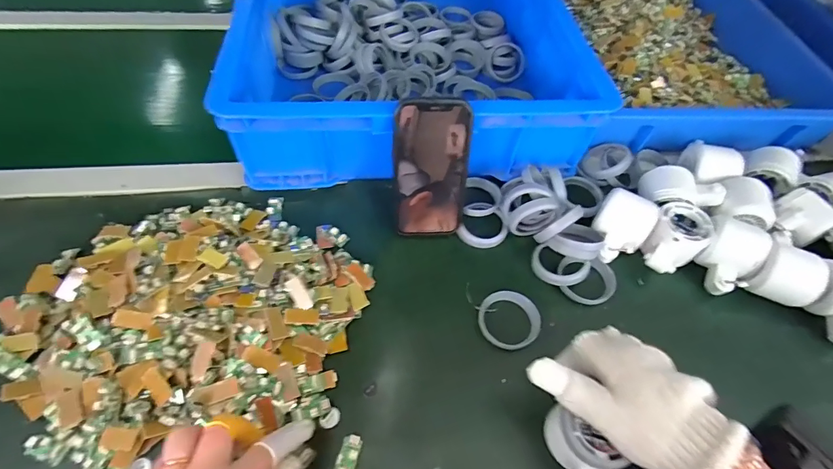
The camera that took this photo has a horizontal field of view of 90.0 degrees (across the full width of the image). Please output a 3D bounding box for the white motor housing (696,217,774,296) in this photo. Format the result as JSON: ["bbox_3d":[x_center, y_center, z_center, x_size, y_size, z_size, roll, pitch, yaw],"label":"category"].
[{"bbox_3d":[0.327,0.023,0.444,0.072,0.056,0.059,-31,63,-23],"label":"white motor housing"}]

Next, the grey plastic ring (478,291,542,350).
[{"bbox_3d":[0.092,0.084,0.413,0.057,0.012,0.060,2,56,-3],"label":"grey plastic ring"}]

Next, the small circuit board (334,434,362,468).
[{"bbox_3d":[-0.054,0.177,0.331,0.015,0.006,0.032,15,56,5],"label":"small circuit board"}]

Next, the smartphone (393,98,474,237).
[{"bbox_3d":[0.015,-0.063,0.426,0.075,0.145,0.008,-1,30,-4],"label":"smartphone"}]

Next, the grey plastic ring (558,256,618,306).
[{"bbox_3d":[0.183,0.049,0.441,0.059,0.021,0.051,-4,56,-8],"label":"grey plastic ring"}]

